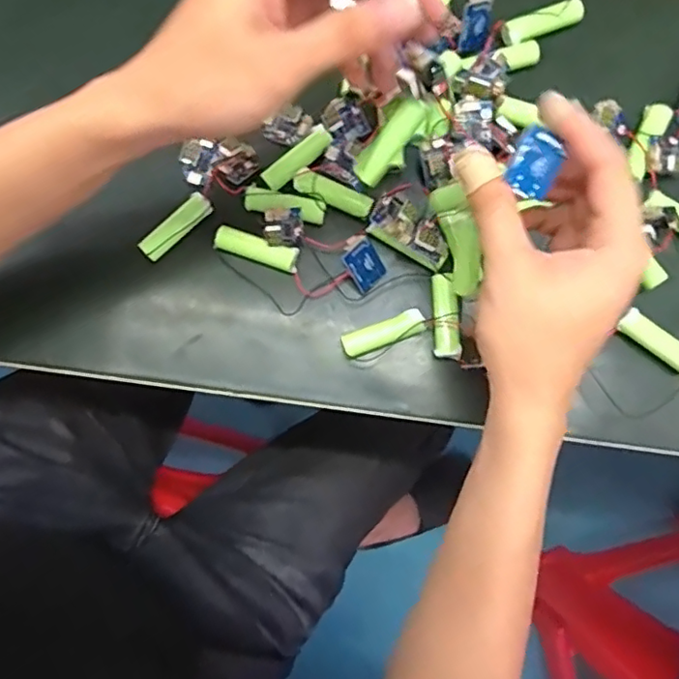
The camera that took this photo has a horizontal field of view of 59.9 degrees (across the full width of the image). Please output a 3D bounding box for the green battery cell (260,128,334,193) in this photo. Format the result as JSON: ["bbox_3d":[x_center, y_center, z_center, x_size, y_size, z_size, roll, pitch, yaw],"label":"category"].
[{"bbox_3d":[-0.026,-0.113,0.368,0.048,0.012,0.014,-41,83,-3],"label":"green battery cell"}]

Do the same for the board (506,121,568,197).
[{"bbox_3d":[0.089,-0.079,0.265,0.023,0.004,0.029,19,107,-13],"label":"board"}]

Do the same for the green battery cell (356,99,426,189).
[{"bbox_3d":[0.025,-0.099,0.296,0.014,0.014,0.048,47,124,9],"label":"green battery cell"}]

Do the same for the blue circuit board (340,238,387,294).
[{"bbox_3d":[0.015,-0.044,0.356,0.023,0.007,0.030,-43,122,-7],"label":"blue circuit board"}]

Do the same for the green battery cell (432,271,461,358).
[{"bbox_3d":[0.062,-0.013,0.351,0.014,0.014,0.050,-2,83,2],"label":"green battery cell"}]

